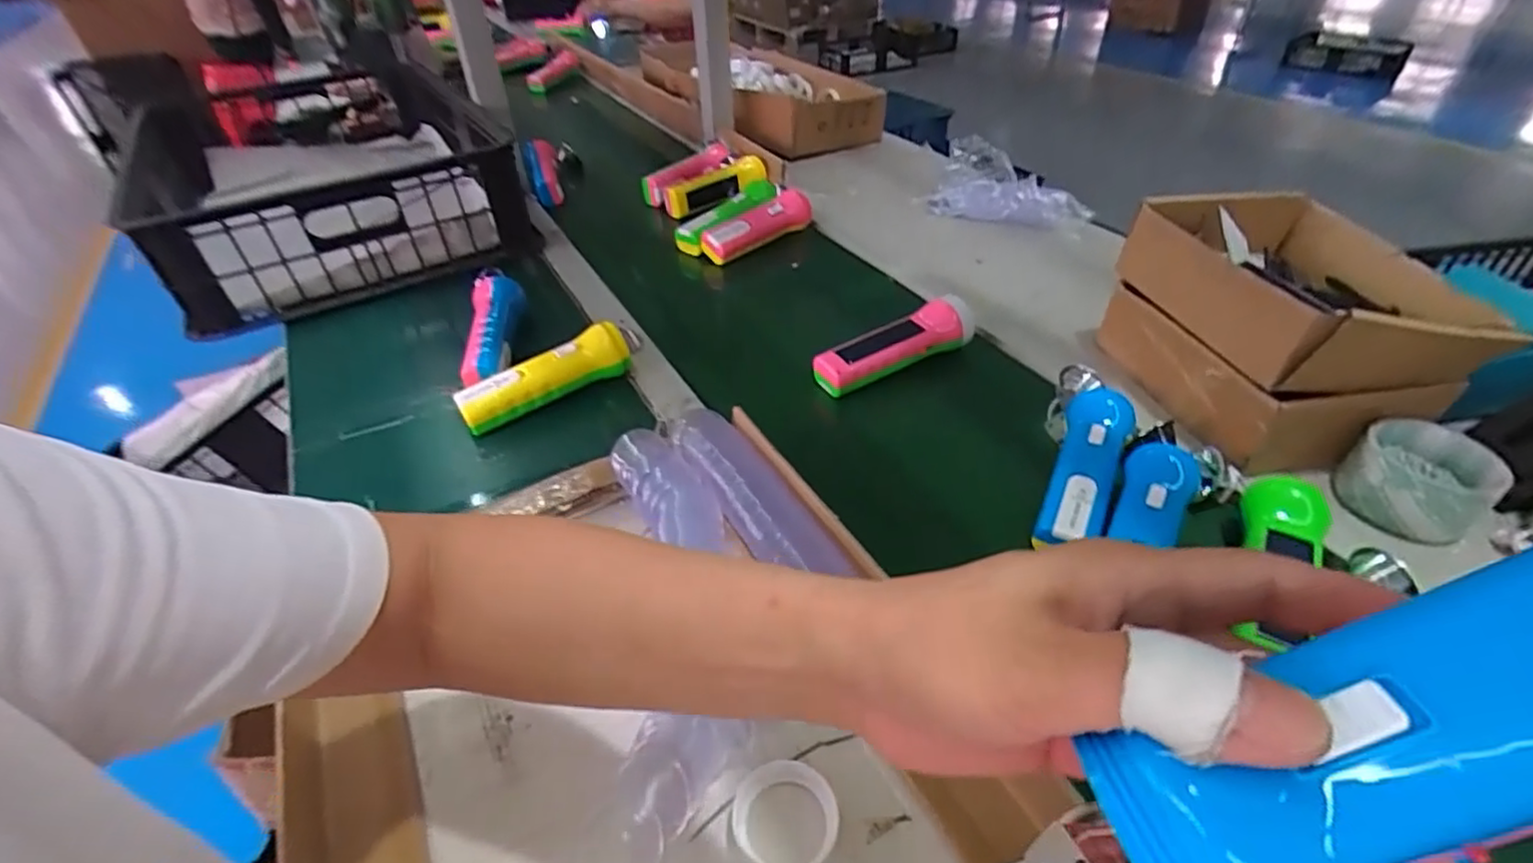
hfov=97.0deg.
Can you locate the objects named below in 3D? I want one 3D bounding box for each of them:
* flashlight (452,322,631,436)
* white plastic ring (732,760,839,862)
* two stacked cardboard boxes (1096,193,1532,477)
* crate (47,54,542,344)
[{"bbox_3d":[-0.205,-0.049,0.631,0.159,0.051,0.040,-23,45,-24],"label":"flashlight"},{"bbox_3d":[0.009,0.200,0.351,0.054,0.015,0.050,-1,40,1],"label":"white plastic ring"},{"bbox_3d":[0.459,-0.097,0.596,0.230,0.137,0.234,-3,40,-2],"label":"two stacked cardboard boxes"},{"bbox_3d":[-0.649,-0.402,0.992,0.408,0.121,0.715,-24,46,-25],"label":"crate"}]

